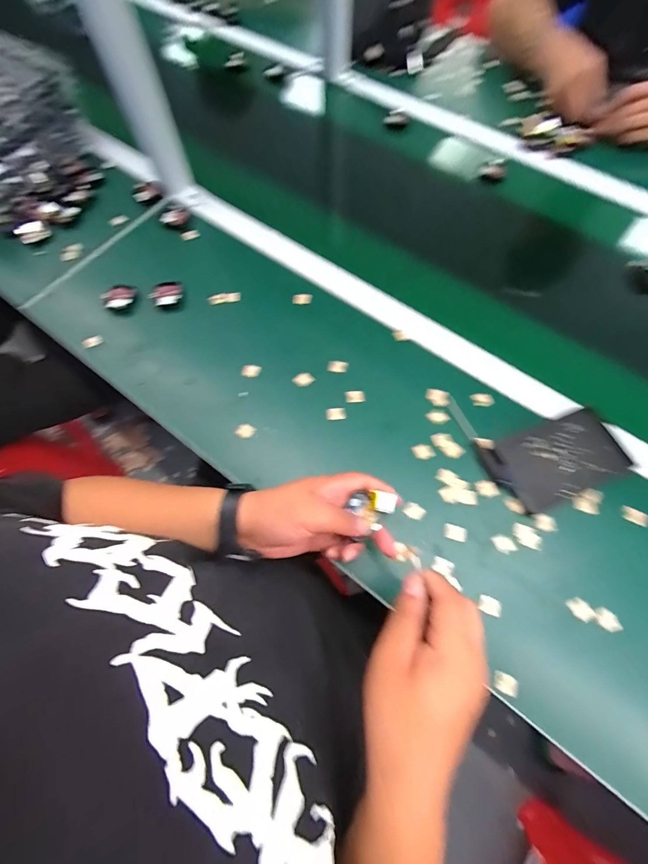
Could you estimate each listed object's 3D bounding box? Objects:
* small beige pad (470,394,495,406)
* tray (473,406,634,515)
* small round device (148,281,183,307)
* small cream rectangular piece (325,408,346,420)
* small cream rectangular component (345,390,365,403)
[{"bbox_3d":[0.205,-0.042,0.447,0.028,0.004,0.016,7,69,3],"label":"small beige pad"},{"bbox_3d":[0.269,0.034,0.404,0.145,0.027,0.087,-18,67,-7],"label":"tray"},{"bbox_3d":[-0.233,-0.203,0.512,0.045,0.016,0.038,-5,69,-1],"label":"small round device"},{"bbox_3d":[0.015,-0.023,0.446,0.025,0.004,0.016,-4,76,5],"label":"small cream rectangular piece"},{"bbox_3d":[0.041,-0.047,0.450,0.026,0.004,0.016,-6,69,-2],"label":"small cream rectangular component"}]

